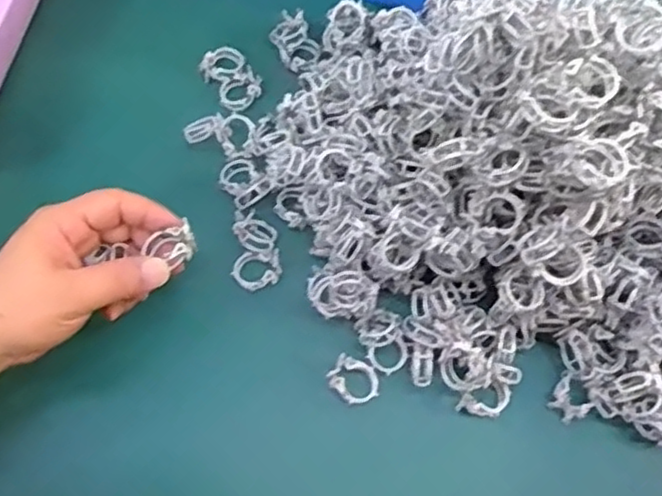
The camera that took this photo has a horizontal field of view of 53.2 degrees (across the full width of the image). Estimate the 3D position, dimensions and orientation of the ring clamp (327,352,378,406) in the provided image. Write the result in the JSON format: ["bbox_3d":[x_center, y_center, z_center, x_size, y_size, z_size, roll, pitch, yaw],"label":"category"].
[{"bbox_3d":[0.015,0.083,0.412,0.032,0.007,0.026,34,70,11],"label":"ring clamp"}]

